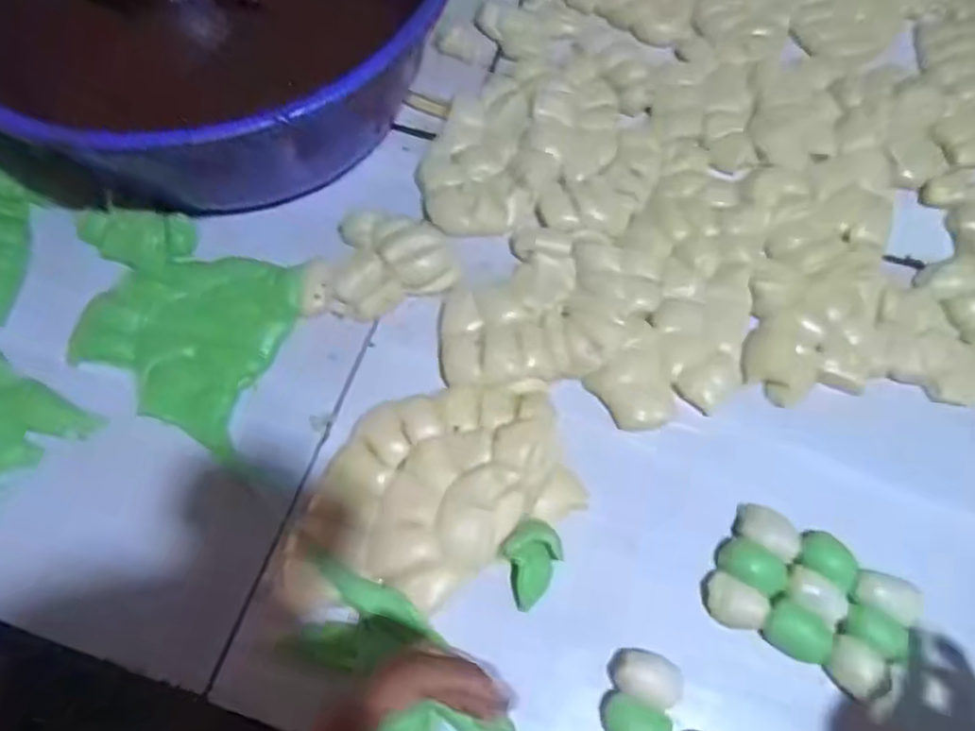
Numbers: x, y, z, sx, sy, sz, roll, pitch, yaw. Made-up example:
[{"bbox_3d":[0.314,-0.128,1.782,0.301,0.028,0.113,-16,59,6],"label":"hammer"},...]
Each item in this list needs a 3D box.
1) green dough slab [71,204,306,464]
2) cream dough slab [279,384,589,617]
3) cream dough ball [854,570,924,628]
[{"bbox_3d":[-0.261,-0.041,0.557,0.193,0.015,0.157,22,68,8],"label":"green dough slab"},{"bbox_3d":[-0.046,0.089,0.496,0.216,0.018,0.139,-32,71,-14],"label":"cream dough slab"},{"bbox_3d":[0.267,0.156,0.467,0.039,0.023,0.026,27,69,10],"label":"cream dough ball"}]

